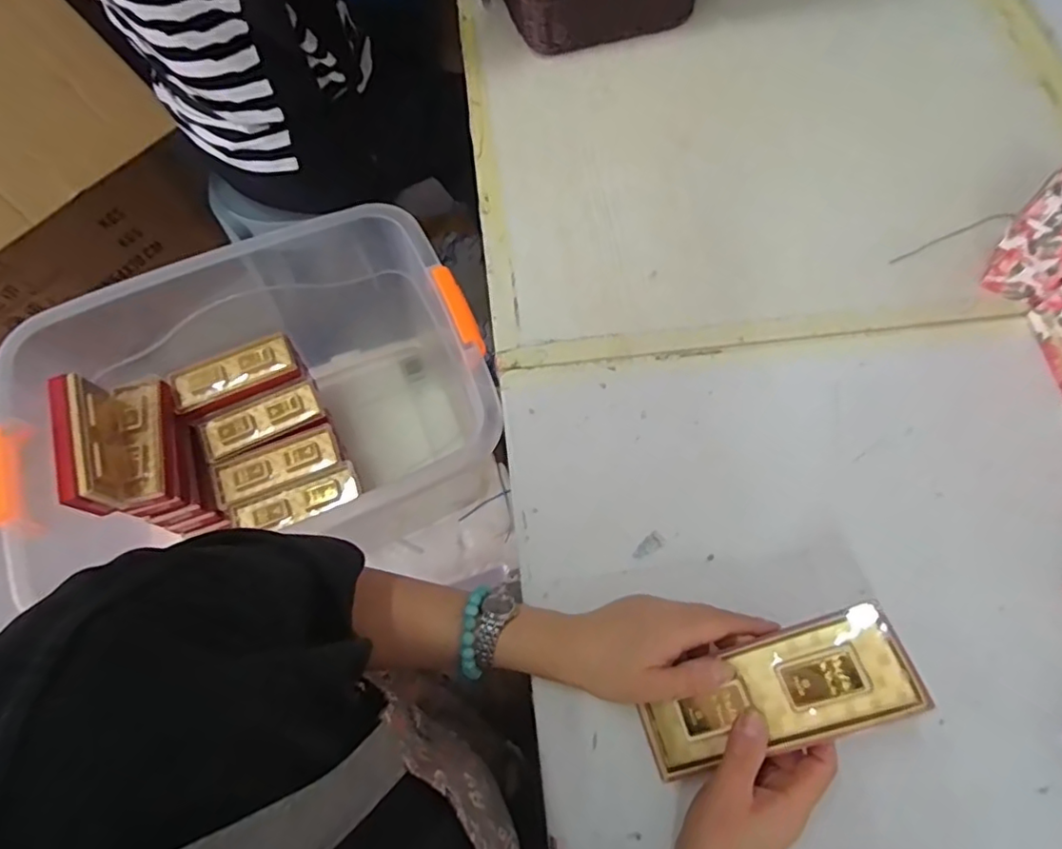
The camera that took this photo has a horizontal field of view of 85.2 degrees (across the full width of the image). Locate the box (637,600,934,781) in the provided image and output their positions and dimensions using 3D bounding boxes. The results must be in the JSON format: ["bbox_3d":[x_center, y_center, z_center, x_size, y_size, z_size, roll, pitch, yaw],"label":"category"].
[{"bbox_3d":[0.154,0.176,0.369,0.165,0.028,0.064,-33,69,15],"label":"box"}]

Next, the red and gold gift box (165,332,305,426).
[{"bbox_3d":[-0.428,-0.067,0.837,0.176,0.032,0.071,-25,91,-7],"label":"red and gold gift box"}]

